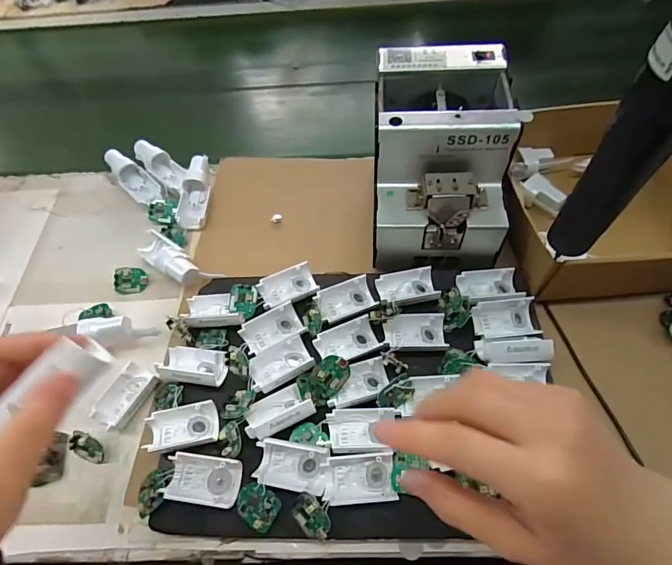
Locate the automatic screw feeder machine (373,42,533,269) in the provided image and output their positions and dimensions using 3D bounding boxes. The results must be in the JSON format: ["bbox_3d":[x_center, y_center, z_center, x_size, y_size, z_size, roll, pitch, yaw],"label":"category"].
[{"bbox_3d":[0.103,-0.127,0.427,0.123,0.129,0.173,1,59,4],"label":"automatic screw feeder machine"}]

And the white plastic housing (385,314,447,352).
[{"bbox_3d":[0.075,0.046,0.395,0.056,0.015,0.041,2,59,5],"label":"white plastic housing"}]

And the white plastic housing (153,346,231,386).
[{"bbox_3d":[-0.136,0.076,0.387,0.063,0.020,0.035,6,59,7],"label":"white plastic housing"}]

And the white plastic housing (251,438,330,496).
[{"bbox_3d":[-0.036,0.148,0.337,0.056,0.023,0.032,7,59,8],"label":"white plastic housing"}]

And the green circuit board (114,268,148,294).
[{"bbox_3d":[-0.230,-0.002,0.471,0.033,0.004,0.030,6,83,-13],"label":"green circuit board"}]

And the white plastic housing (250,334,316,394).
[{"bbox_3d":[-0.051,0.076,0.386,0.056,0.014,0.035,-27,61,-12],"label":"white plastic housing"}]

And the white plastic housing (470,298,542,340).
[{"bbox_3d":[0.160,0.033,0.394,0.059,0.016,0.032,-4,58,1],"label":"white plastic housing"}]

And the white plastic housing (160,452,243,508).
[{"bbox_3d":[-0.108,0.159,0.337,0.057,0.022,0.034,4,59,6],"label":"white plastic housing"}]

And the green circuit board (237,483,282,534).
[{"bbox_3d":[-0.062,0.176,0.331,0.035,0.004,0.029,27,82,20],"label":"green circuit board"}]

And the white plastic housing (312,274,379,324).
[{"bbox_3d":[0.010,0.017,0.414,0.057,0.016,0.032,-20,59,-9],"label":"white plastic housing"}]

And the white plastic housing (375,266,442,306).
[{"bbox_3d":[0.072,0.006,0.417,0.057,0.013,0.035,-11,58,-3],"label":"white plastic housing"}]

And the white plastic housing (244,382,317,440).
[{"bbox_3d":[-0.050,0.107,0.354,0.057,0.012,0.034,-24,60,-11],"label":"white plastic housing"}]

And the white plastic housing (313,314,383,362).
[{"bbox_3d":[0.011,0.056,0.391,0.057,0.015,0.033,-20,59,-8],"label":"white plastic housing"}]

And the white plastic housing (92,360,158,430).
[{"bbox_3d":[-0.195,0.107,0.392,0.035,0.018,0.057,25,63,17],"label":"white plastic housing"}]

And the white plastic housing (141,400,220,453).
[{"bbox_3d":[-0.132,0.125,0.360,0.055,0.019,0.037,-14,59,-5],"label":"white plastic housing"}]

